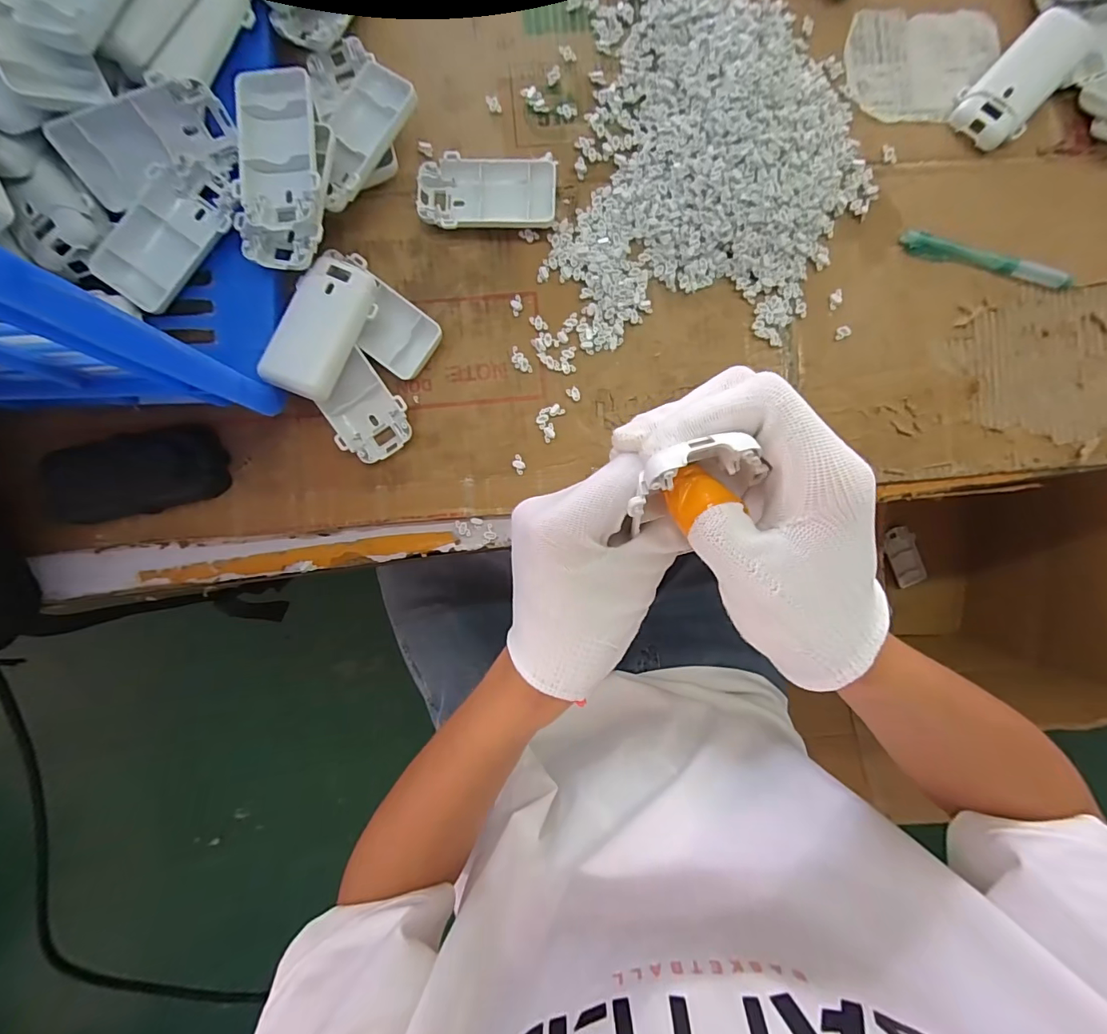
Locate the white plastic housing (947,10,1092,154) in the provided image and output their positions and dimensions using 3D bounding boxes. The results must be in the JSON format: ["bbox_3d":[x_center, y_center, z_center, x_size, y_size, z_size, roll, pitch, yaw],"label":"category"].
[{"bbox_3d":[0.340,-0.316,0.340,0.048,0.020,0.095,44,90,-1],"label":"white plastic housing"}]

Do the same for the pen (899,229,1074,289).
[{"bbox_3d":[0.318,-0.189,0.346,0.124,0.012,0.016,14,91,-1],"label":"pen"}]

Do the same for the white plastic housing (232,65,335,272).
[{"bbox_3d":[-0.168,-0.214,0.290,0.052,0.018,0.112,2,91,-1],"label":"white plastic housing"}]

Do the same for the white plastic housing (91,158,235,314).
[{"bbox_3d":[-0.243,-0.179,0.297,0.049,0.020,0.095,39,90,-1],"label":"white plastic housing"}]

